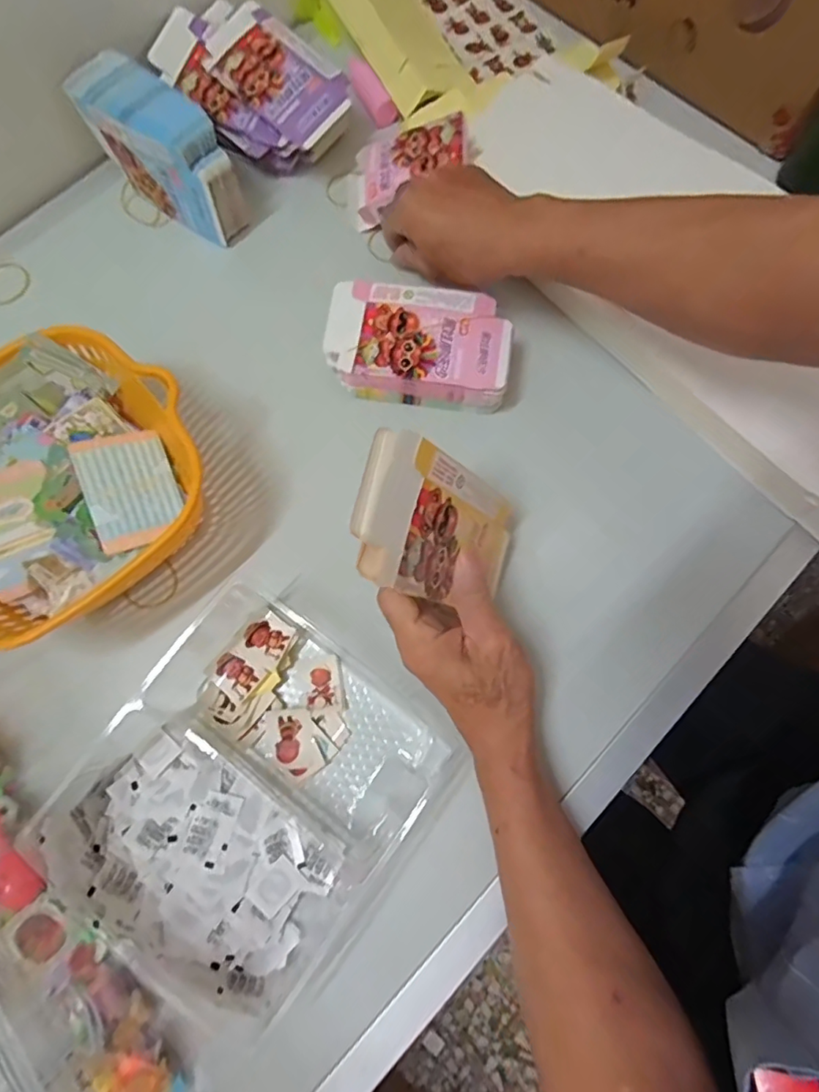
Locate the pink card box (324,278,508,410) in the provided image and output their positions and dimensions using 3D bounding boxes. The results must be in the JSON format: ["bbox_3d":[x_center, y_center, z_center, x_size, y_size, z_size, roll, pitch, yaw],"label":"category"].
[{"bbox_3d":[0.006,-0.161,0.434,0.149,0.045,0.086,9,76,4],"label":"pink card box"}]

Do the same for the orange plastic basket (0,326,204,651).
[{"bbox_3d":[-0.252,-0.041,0.390,0.209,0.086,0.189,-41,78,-9],"label":"orange plastic basket"}]

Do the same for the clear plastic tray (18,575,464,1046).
[{"bbox_3d":[-0.098,0.164,0.349,0.202,0.061,0.212,35,79,10],"label":"clear plastic tray"}]

